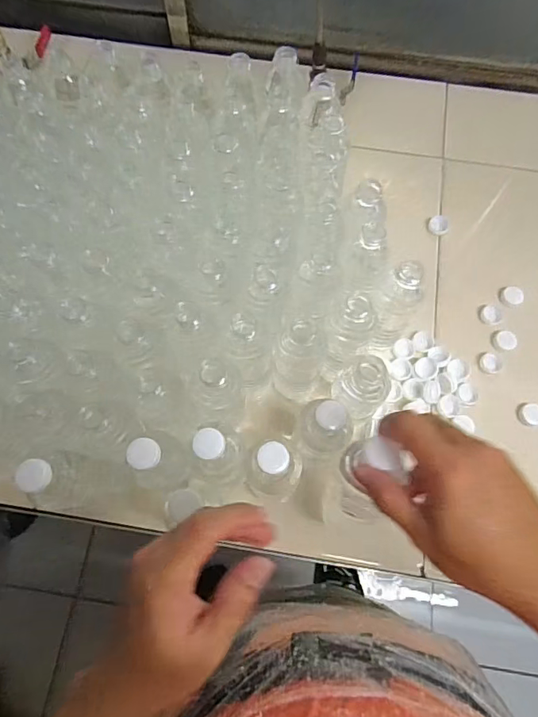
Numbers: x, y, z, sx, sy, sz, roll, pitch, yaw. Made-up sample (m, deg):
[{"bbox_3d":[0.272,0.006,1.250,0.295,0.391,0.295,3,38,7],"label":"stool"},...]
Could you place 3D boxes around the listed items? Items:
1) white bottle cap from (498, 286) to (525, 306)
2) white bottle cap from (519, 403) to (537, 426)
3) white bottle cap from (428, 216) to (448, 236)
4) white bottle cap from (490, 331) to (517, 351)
[{"bbox_3d":[0.327,-0.085,0.650,0.026,0.017,0.025,0,69,-1],"label":"white bottle cap"},{"bbox_3d":[0.322,0.069,0.590,0.023,0.018,0.027,-27,72,-11],"label":"white bottle cap"},{"bbox_3d":[0.243,-0.190,0.686,0.024,0.016,0.026,0,69,-1],"label":"white bottle cap"},{"bbox_3d":[0.305,-0.023,0.623,0.021,0.019,0.029,-34,74,-13],"label":"white bottle cap"}]

